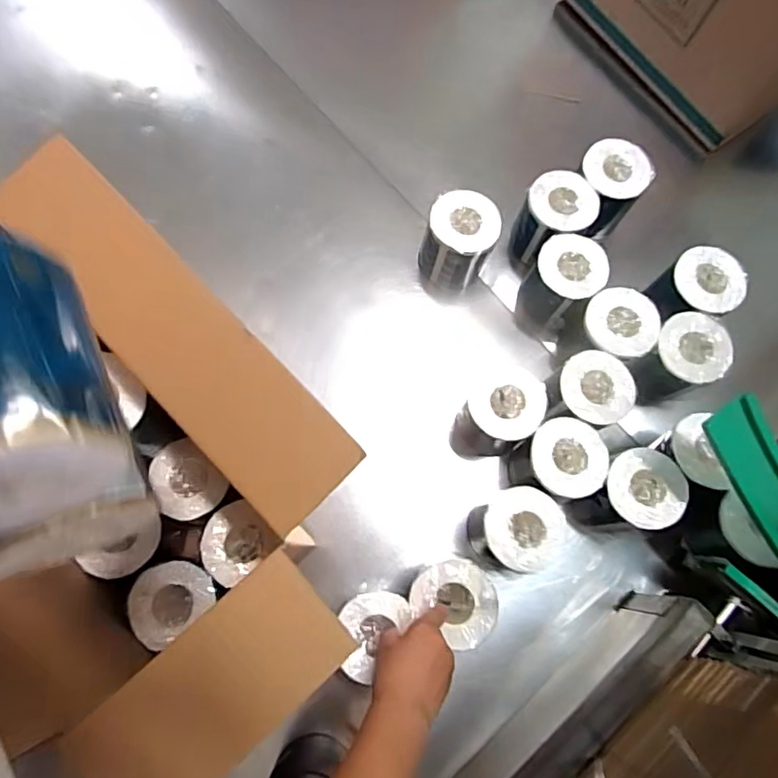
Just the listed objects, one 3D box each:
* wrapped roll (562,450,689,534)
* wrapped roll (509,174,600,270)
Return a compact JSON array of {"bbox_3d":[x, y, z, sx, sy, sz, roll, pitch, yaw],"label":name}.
[{"bbox_3d":[0.294,0.131,0.716,0.098,0.132,0.103,42,78,9],"label":"wrapped roll"},{"bbox_3d":[0.231,-0.238,0.810,0.092,0.112,0.100,0,75,-2],"label":"wrapped roll"}]

